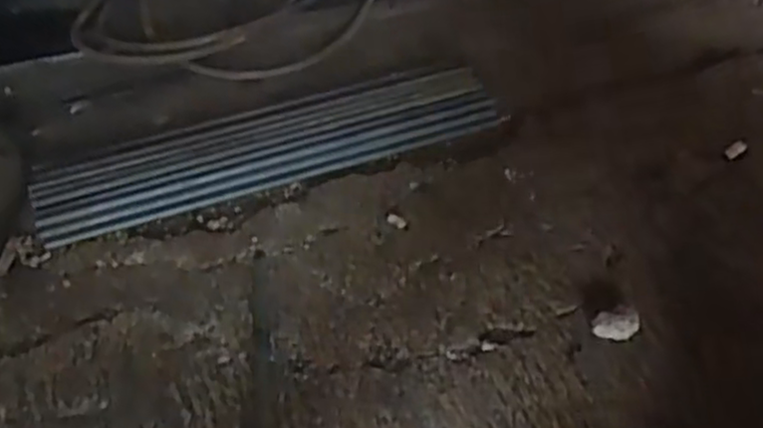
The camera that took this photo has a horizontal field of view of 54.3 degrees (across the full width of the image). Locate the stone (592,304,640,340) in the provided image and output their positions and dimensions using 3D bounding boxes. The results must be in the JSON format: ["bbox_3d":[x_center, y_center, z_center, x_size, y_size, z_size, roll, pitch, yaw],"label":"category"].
[{"bbox_3d":[0.200,0.095,0.631,0.036,0.027,0.023,-19,47,-17],"label":"stone"}]

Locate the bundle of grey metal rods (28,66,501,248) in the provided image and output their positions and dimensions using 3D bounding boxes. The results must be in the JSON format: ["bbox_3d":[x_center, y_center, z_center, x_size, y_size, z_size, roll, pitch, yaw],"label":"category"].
[{"bbox_3d":[-0.116,-0.083,0.816,0.494,0.014,0.121,-15,46,-14],"label":"bundle of grey metal rods"}]

